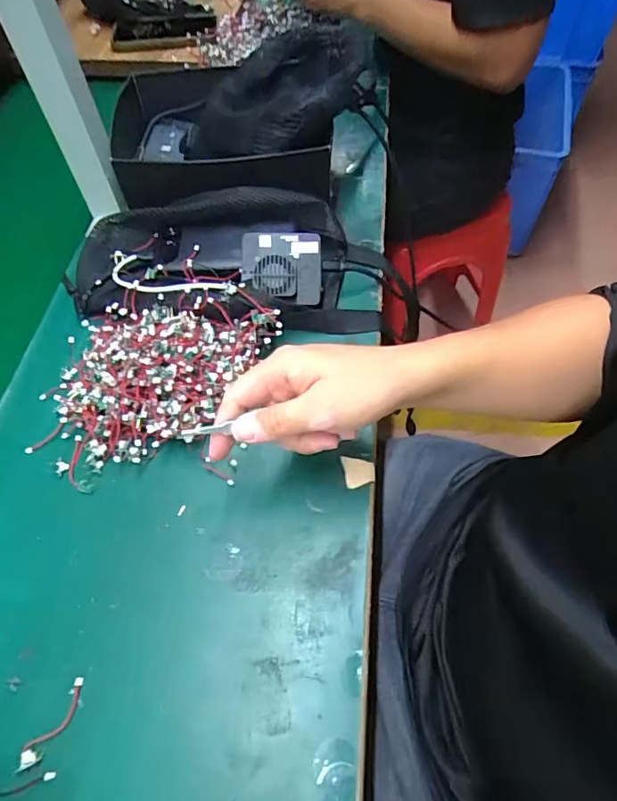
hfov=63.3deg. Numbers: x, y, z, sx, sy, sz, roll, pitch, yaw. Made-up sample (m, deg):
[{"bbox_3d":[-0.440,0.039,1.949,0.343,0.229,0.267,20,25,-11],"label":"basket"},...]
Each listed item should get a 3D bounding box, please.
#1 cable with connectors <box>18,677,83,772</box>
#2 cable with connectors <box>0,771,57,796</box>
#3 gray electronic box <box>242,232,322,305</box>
[{"bbox_3d":[-0.168,0.215,0.332,0.014,0.005,0.057,27,63,17],"label":"cable with connectors"},{"bbox_3d":[-0.190,0.243,0.316,0.056,0.004,0.011,-3,58,0],"label":"cable with connectors"},{"bbox_3d":[-0.026,-0.130,0.490,0.076,0.025,0.068,3,81,-11],"label":"gray electronic box"}]

